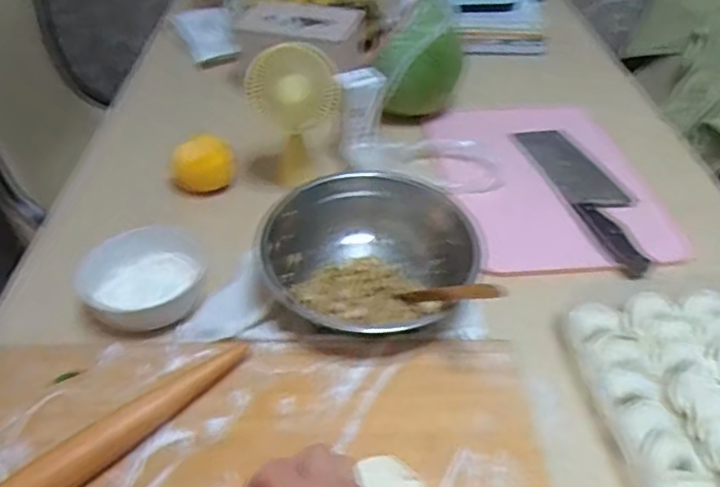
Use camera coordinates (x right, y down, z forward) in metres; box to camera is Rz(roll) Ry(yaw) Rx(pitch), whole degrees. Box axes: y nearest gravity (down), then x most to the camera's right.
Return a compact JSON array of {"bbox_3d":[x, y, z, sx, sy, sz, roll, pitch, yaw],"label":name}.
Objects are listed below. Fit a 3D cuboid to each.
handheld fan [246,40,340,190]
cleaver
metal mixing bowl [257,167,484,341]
[{"bbox_3d":[-0.070,-0.139,0.651,0.098,0.177,0.039,-21,48,-22],"label":"handheld fan"},{"bbox_3d":[0.280,-0.067,0.690,0.076,0.023,0.290,-7,44,-9],"label":"cleaver"},{"bbox_3d":[0.007,0.009,0.546,0.193,0.071,0.169,-12,45,-14],"label":"metal mixing bowl"}]

